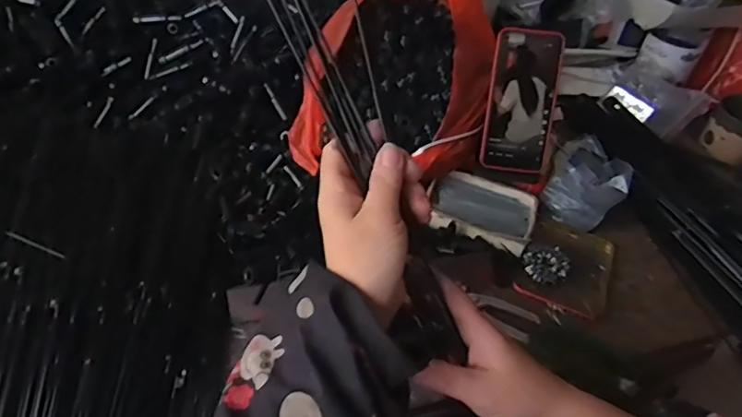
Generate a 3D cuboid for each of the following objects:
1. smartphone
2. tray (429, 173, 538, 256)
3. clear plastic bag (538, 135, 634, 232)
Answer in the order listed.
[{"bbox_3d":[0.176,-0.125,0.641,0.076,0.161,0.010,7,11,0],"label":"smartphone"},{"bbox_3d":[0.133,0.003,0.655,0.120,0.023,0.089,18,49,10],"label":"tray"},{"bbox_3d":[0.273,-0.034,0.688,0.093,0.050,0.116,27,51,18],"label":"clear plastic bag"}]

